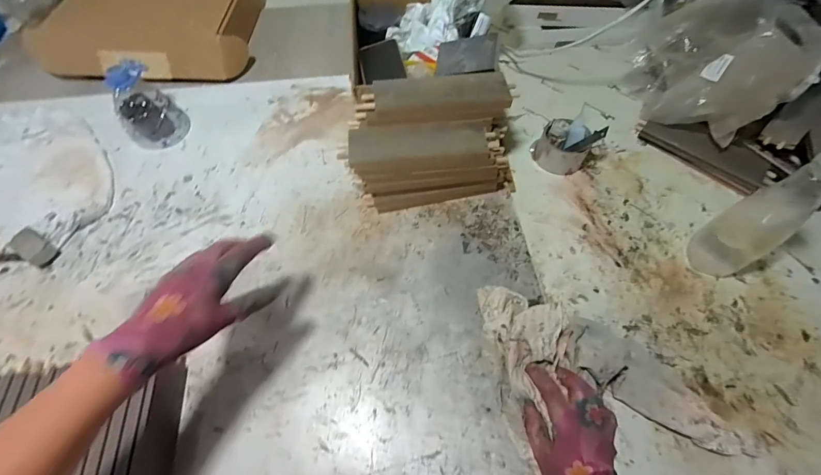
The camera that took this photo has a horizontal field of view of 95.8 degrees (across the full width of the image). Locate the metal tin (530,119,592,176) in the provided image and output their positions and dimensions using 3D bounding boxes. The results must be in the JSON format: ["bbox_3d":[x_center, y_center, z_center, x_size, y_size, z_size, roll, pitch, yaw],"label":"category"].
[{"bbox_3d":[0.263,-0.156,0.651,0.076,0.058,0.085,-23,62,-14],"label":"metal tin"}]

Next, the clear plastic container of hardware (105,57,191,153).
[{"bbox_3d":[-0.458,-0.225,0.639,0.098,0.124,0.079,-36,66,-20],"label":"clear plastic container of hardware"}]

